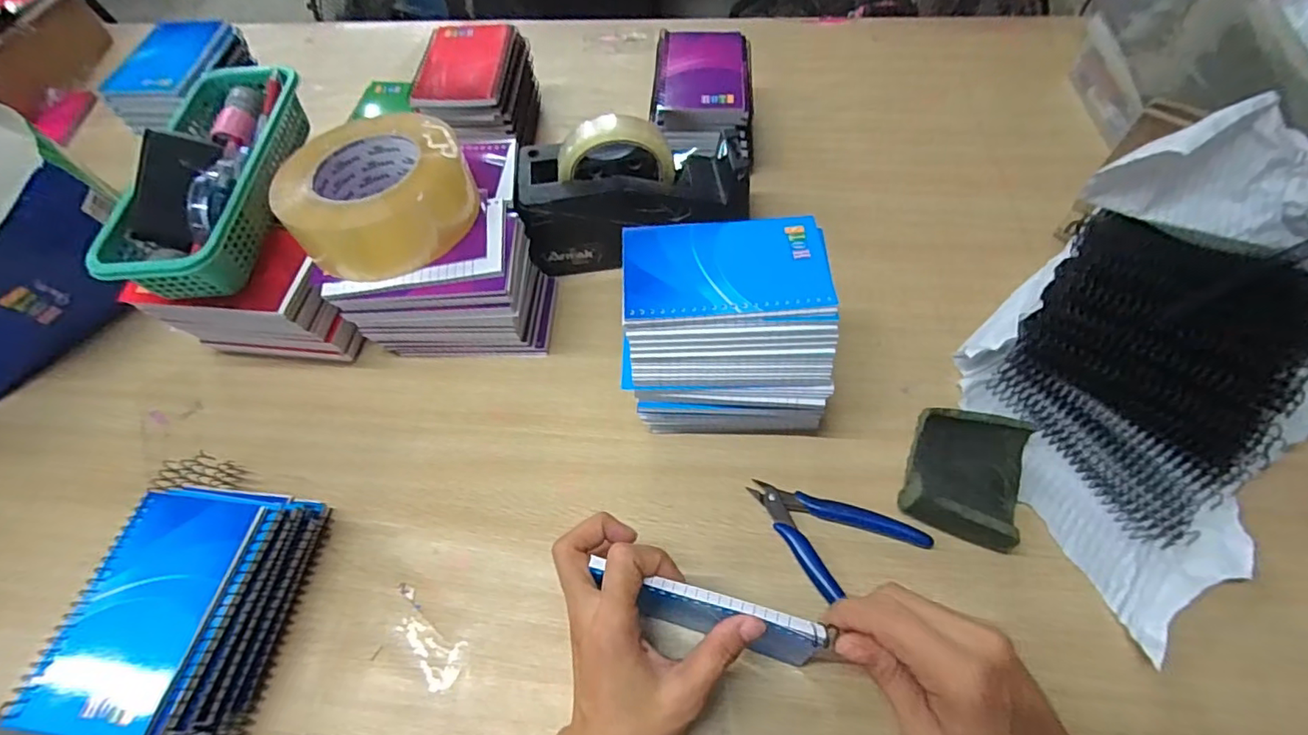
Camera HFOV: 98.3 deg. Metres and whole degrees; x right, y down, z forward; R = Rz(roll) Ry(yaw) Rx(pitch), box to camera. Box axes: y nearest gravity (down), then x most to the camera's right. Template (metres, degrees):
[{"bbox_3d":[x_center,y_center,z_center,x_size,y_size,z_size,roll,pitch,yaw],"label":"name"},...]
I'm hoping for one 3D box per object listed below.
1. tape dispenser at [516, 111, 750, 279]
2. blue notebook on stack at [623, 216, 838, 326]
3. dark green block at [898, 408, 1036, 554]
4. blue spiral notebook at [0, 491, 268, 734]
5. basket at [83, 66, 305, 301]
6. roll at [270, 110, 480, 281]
[{"bbox_3d":[-0.015,-0.148,0.496,0.193,0.115,0.085,-2,58,2],"label":"tape dispenser"},{"bbox_3d":[0.046,-0.066,0.367,0.129,0.007,0.082,-3,57,2],"label":"blue notebook on stack"},{"bbox_3d":[0.216,0.074,0.392,0.072,0.029,0.095,19,61,15],"label":"dark green block"},{"bbox_3d":[-0.300,0.141,0.334,0.082,0.011,0.130,5,58,7],"label":"blue spiral notebook"},{"bbox_3d":[-0.334,-0.151,0.435,0.090,0.049,0.228,-5,57,0],"label":"basket"},{"bbox_3d":[-0.202,-0.127,0.418,0.131,0.051,0.116,-25,59,-12],"label":"roll"}]

